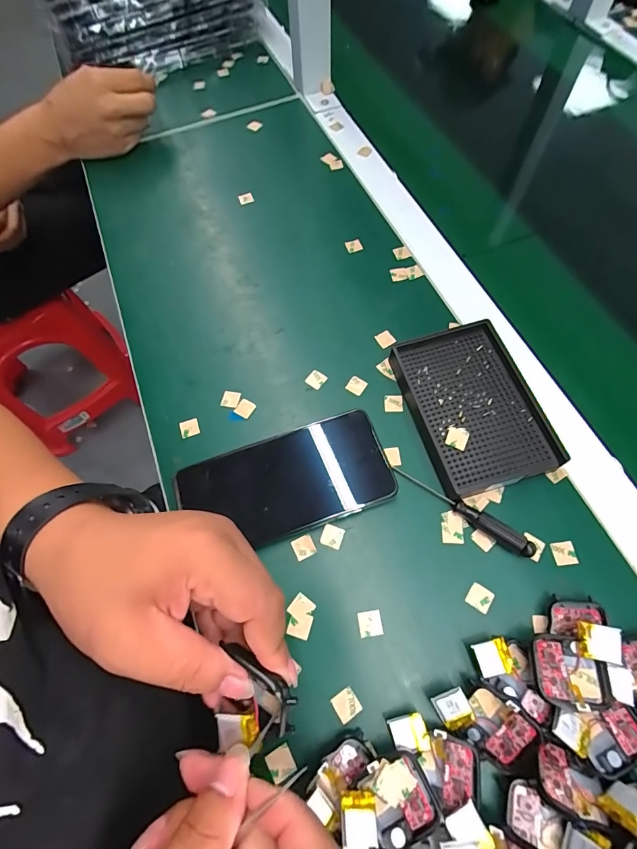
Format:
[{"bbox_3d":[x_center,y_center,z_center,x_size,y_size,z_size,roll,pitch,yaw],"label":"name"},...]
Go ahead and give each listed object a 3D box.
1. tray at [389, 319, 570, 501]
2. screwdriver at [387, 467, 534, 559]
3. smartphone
[{"bbox_3d":[0.126,-0.016,0.327,0.093,0.022,0.135,-15,65,-4],"label":"tray"},{"bbox_3d":[0.105,0.063,0.297,0.111,0.012,0.011,31,70,16],"label":"screwdriver"},{"bbox_3d":[-0.026,0.046,0.309,0.158,0.016,0.077,-18,66,-5],"label":"smartphone"}]

